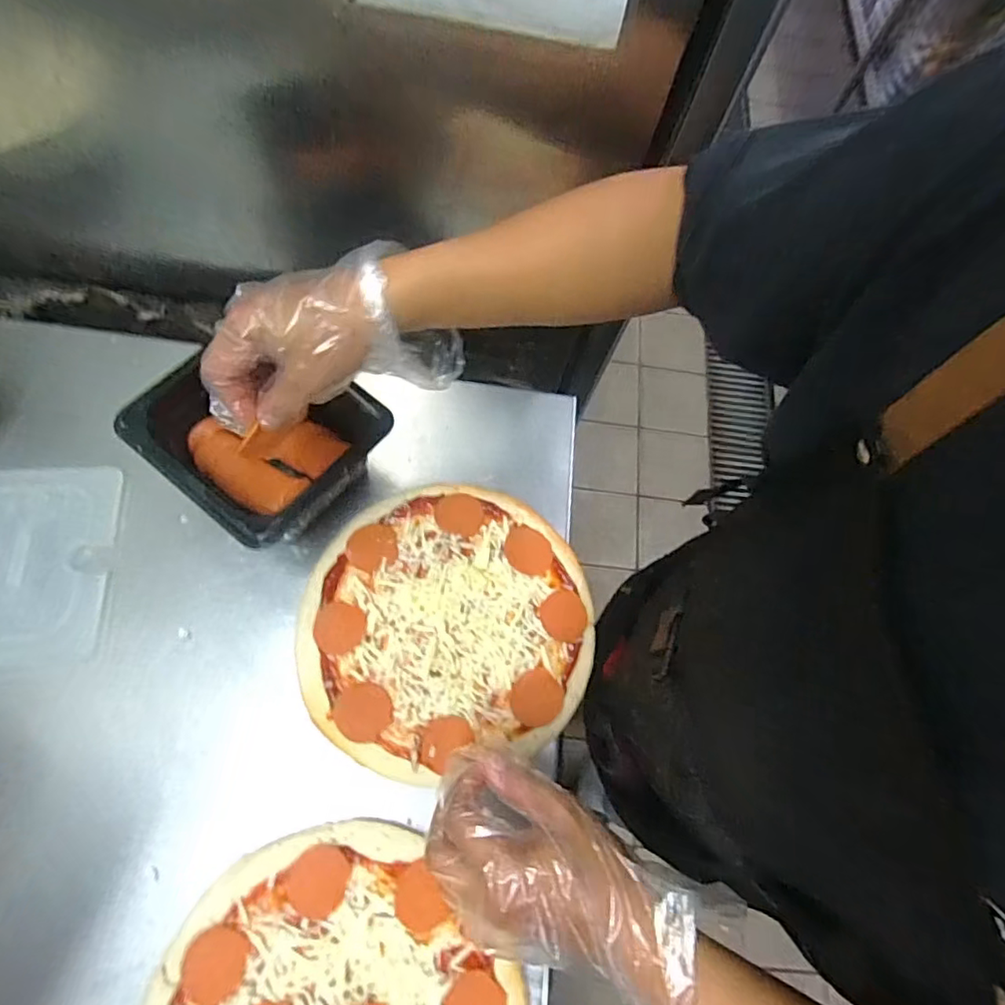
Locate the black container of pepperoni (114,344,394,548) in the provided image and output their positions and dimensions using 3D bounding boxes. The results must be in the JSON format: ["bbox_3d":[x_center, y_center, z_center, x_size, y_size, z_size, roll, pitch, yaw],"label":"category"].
[{"bbox_3d":[-0.207,-0.057,0.497,0.165,0.078,0.152,36,75,10],"label":"black container of pepperoni"}]

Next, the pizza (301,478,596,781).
[{"bbox_3d":[-0.049,0.103,0.510,0.255,0.036,0.238,2,71,-6],"label":"pizza"}]

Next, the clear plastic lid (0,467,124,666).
[{"bbox_3d":[-0.425,0.052,0.488,0.159,0.015,0.170,-2,70,-5],"label":"clear plastic lid"}]

